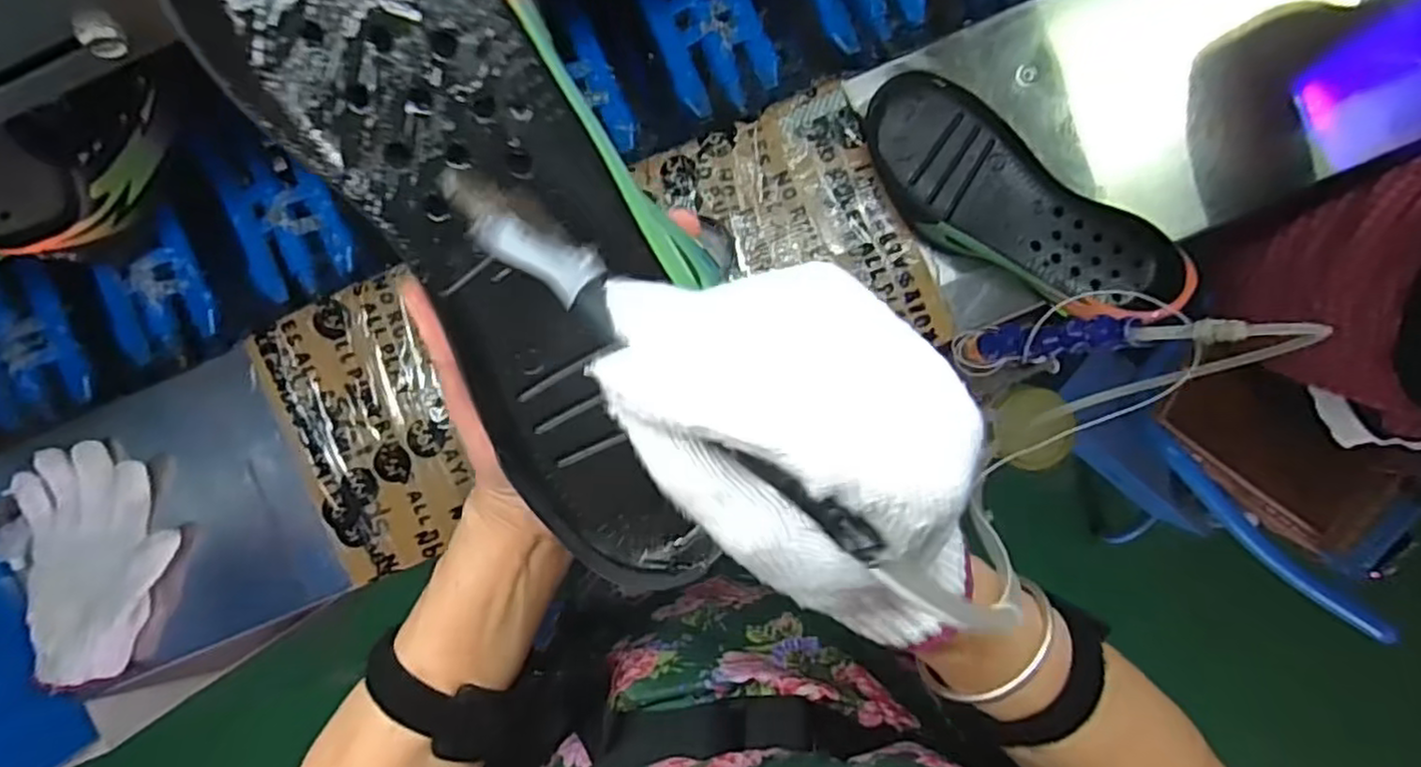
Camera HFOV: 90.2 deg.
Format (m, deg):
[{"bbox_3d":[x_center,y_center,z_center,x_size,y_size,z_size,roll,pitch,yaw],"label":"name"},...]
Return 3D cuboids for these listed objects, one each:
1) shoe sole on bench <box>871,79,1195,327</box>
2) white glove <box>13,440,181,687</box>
[{"bbox_3d":[0.245,-0.142,0.578,0.281,0.052,0.109,37,94,-2],"label":"shoe sole on bench"},{"bbox_3d":[-0.536,0.156,0.611,0.132,0.042,0.202,-5,94,1],"label":"white glove"}]

